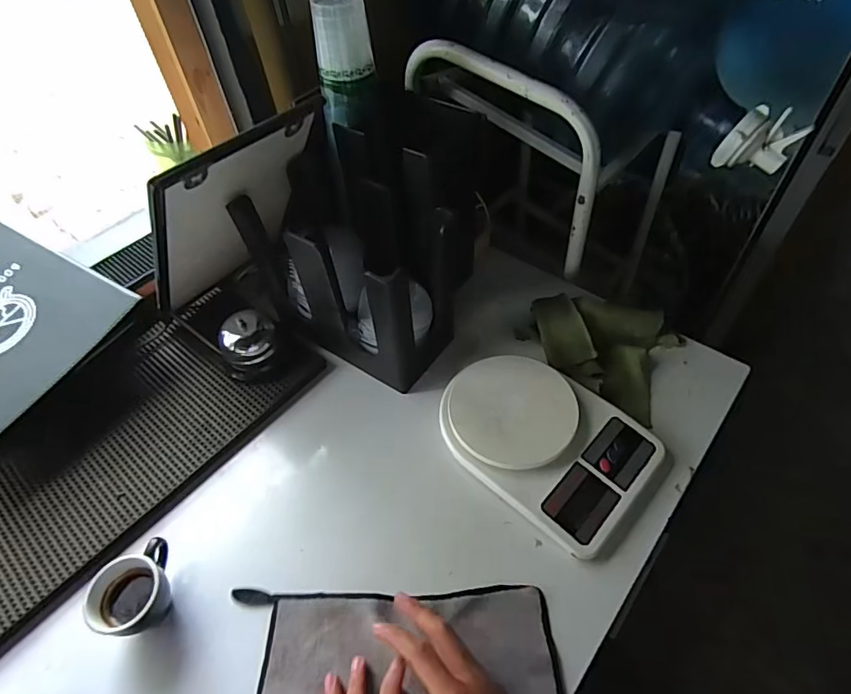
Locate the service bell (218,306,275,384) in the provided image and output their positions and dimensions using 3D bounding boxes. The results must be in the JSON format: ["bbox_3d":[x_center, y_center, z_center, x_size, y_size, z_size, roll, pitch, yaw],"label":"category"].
[{"bbox_3d":[-0.217,-0.002,0.628,0.078,0.062,0.066,-24,52,-18],"label":"service bell"}]

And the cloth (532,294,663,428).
[{"bbox_3d":[0.206,0.000,0.620,0.154,0.052,0.145,13,53,13],"label":"cloth"}]

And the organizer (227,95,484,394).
[{"bbox_3d":[-0.049,-0.147,0.648,0.243,0.246,0.269,28,58,23],"label":"organizer"}]

